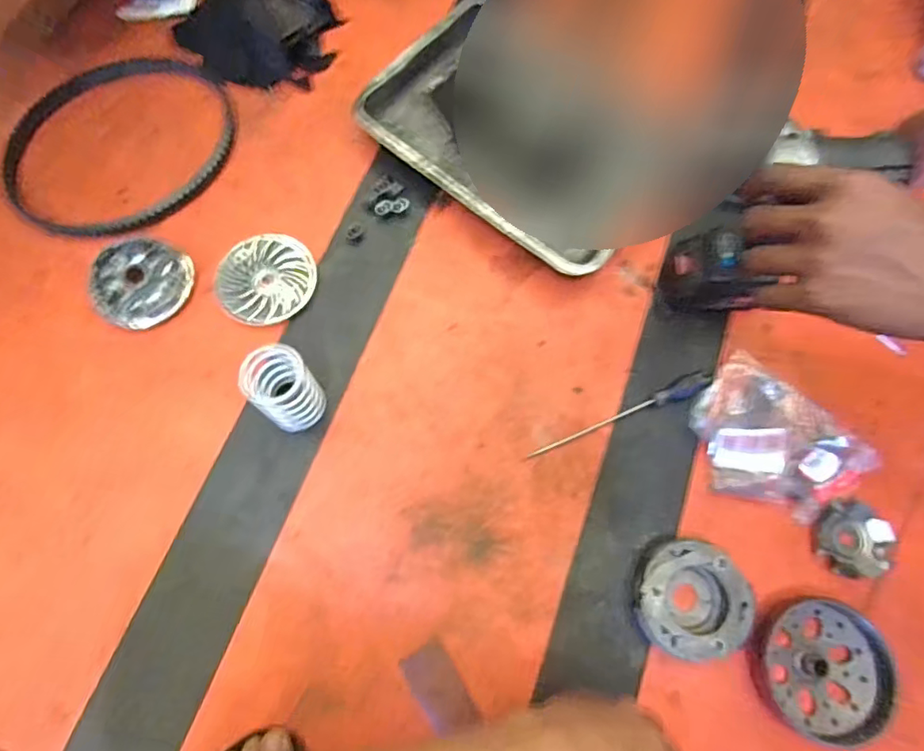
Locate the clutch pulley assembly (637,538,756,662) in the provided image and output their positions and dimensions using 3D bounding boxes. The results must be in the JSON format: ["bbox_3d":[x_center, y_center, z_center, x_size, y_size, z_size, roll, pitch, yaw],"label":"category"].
[{"bbox_3d":[0.238,0.233,0.573,0.113,0.030,0.112,1,72,-2],"label":"clutch pulley assembly"}]

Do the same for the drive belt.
[{"bbox_3d":[-0.432,-0.303,0.715,0.257,0.020,0.292,24,73,5],"label":"drive belt"}]

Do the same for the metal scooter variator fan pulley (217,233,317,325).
[{"bbox_3d":[-0.234,-0.117,0.663,0.116,0.014,0.106,1,72,-2],"label":"metal scooter variator fan pulley"}]

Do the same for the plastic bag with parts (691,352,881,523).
[{"bbox_3d":[0.360,0.077,0.622,0.195,0.040,0.166,35,74,8],"label":"plastic bag with parts"}]

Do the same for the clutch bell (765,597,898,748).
[{"bbox_3d":[0.370,0.297,0.560,0.121,0.033,0.128,12,72,2],"label":"clutch bell"}]

